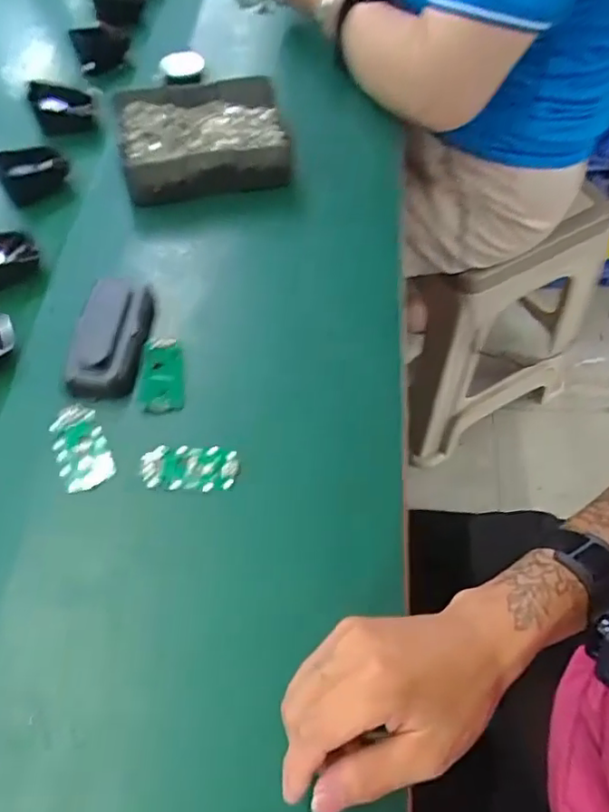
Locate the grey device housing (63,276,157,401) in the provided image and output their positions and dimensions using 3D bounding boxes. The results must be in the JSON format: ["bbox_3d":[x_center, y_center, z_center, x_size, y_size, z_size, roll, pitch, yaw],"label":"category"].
[{"bbox_3d":[-0.145,-0.056,0.446,0.045,0.029,0.099,3,59,3],"label":"grey device housing"}]

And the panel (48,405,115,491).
[{"bbox_3d":[-0.158,0.029,0.412,0.033,0.006,0.066,-25,62,-13],"label":"panel"}]

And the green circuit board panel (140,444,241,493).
[{"bbox_3d":[-0.080,0.043,0.408,0.065,0.011,0.032,2,59,3],"label":"green circuit board panel"}]

